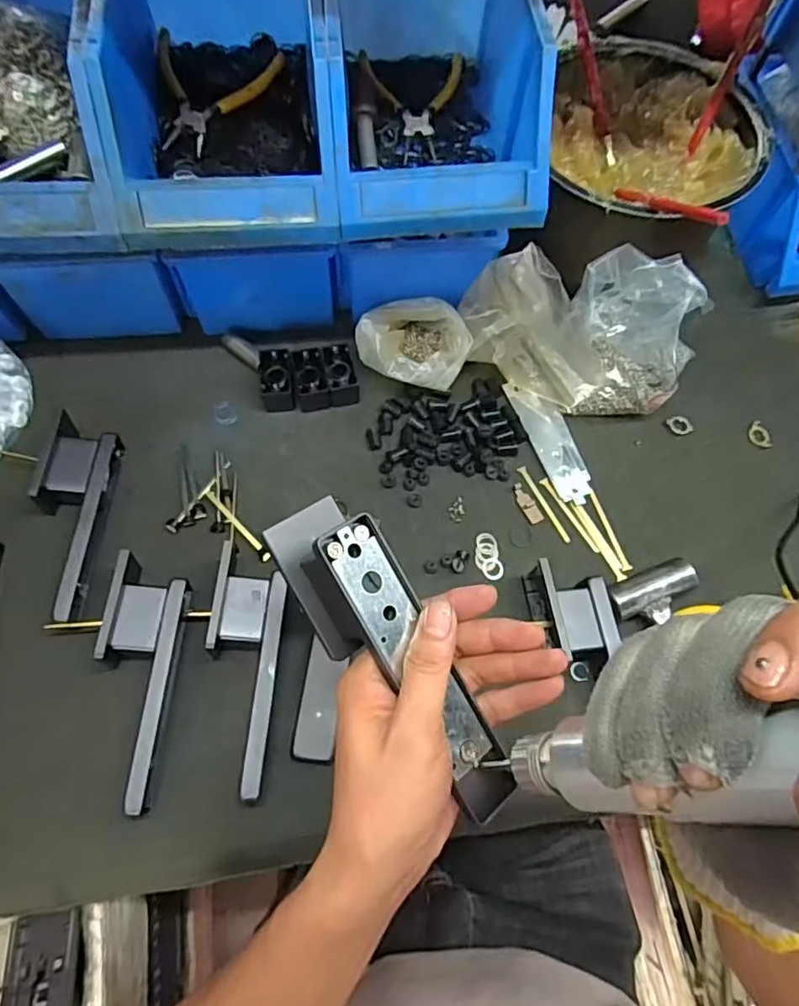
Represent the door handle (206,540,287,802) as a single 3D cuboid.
[{"bbox_3d":[-0.120,0.125,0.453,0.054,0.041,0.175,3,69,-1],"label":"door handle"}]

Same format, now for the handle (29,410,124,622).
[{"bbox_3d":[-0.282,0.010,0.496,0.058,0.034,0.177,3,69,-1],"label":"handle"}]

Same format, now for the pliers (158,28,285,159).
[{"bbox_3d":[-0.160,-0.338,0.484,0.104,0.012,0.122,9,69,1],"label":"pliers"}]

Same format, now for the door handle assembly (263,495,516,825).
[{"bbox_3d":[0.000,0.080,0.307,0.054,0.056,0.188,-35,84,-13],"label":"door handle assembly"}]

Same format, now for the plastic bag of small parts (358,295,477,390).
[{"bbox_3d":[0.014,-0.155,0.565,0.104,0.044,0.082,6,69,0],"label":"plastic bag of small parts"}]

